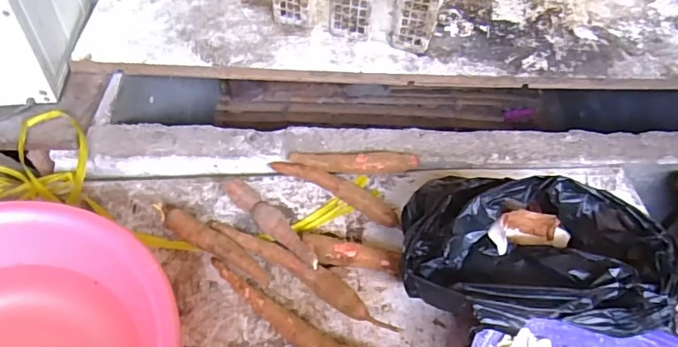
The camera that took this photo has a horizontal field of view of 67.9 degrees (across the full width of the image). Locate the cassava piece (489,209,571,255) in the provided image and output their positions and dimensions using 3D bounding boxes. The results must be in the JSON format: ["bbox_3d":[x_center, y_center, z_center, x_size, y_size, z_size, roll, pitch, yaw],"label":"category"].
[{"bbox_3d":[0.244,0.074,0.636,0.122,0.045,0.046,4,48,-24],"label":"cassava piece"}]

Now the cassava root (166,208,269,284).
[{"bbox_3d":[-0.163,0.095,0.667,0.169,0.025,0.035,27,54,17],"label":"cassava root"}]

